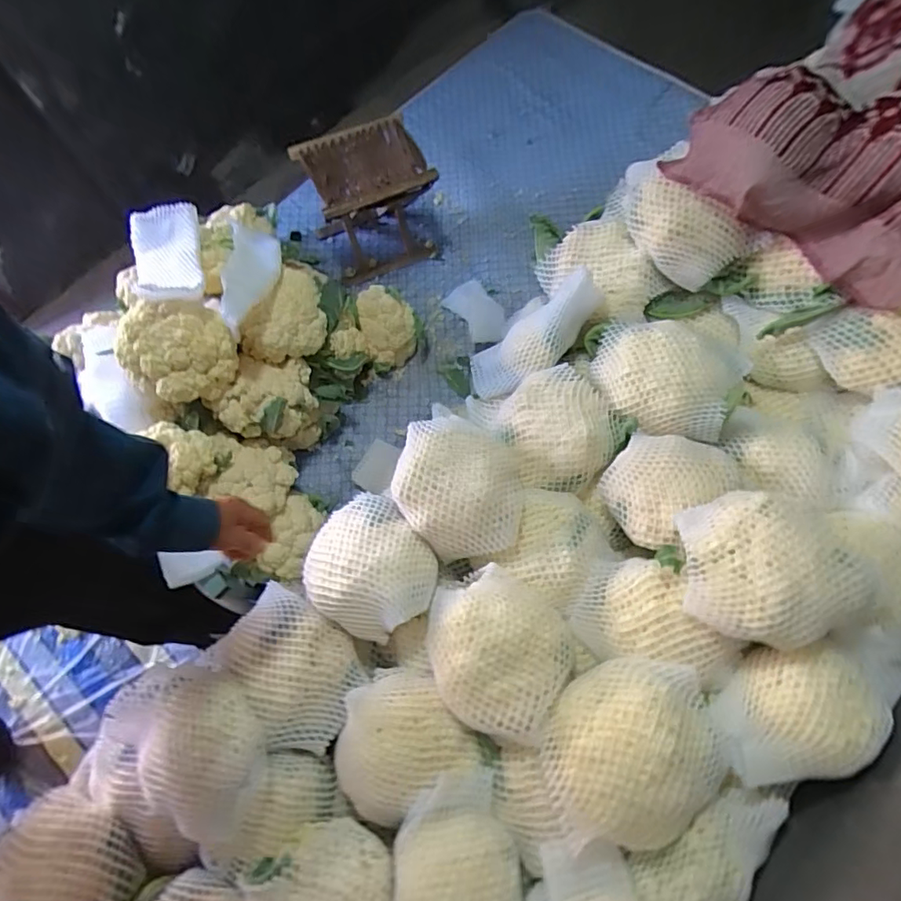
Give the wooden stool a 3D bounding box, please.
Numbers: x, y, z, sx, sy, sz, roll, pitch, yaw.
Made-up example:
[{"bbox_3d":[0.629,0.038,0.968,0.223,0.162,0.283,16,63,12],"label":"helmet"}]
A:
[{"bbox_3d":[-0.169,-0.548,1.210,0.238,0.288,0.200,-28,67,-9],"label":"wooden stool"}]

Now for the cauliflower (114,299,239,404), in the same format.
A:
[{"bbox_3d":[-0.469,-0.173,0.912,0.134,0.131,0.172,40,73,19],"label":"cauliflower"}]

